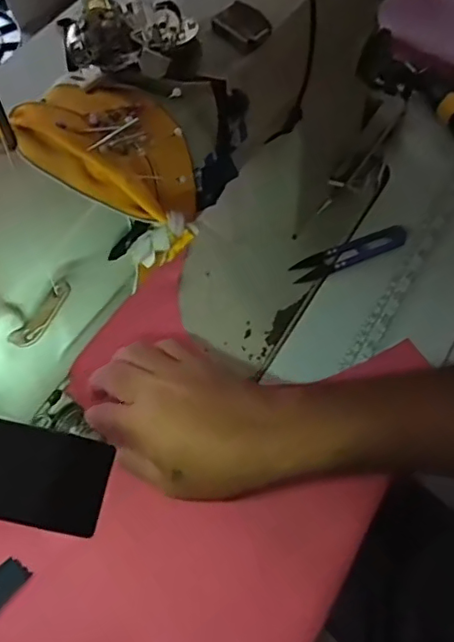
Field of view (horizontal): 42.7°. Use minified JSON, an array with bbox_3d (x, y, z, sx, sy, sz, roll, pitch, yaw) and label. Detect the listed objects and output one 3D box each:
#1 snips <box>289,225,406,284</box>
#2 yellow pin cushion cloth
[{"bbox_3d":[0.103,-0.060,0.488,0.098,0.014,0.023,-19,60,-11],"label":"snips"},{"bbox_3d":[-0.056,-0.075,0.283,0.091,0.052,0.062,34,67,19],"label":"yellow pin cushion cloth"}]

